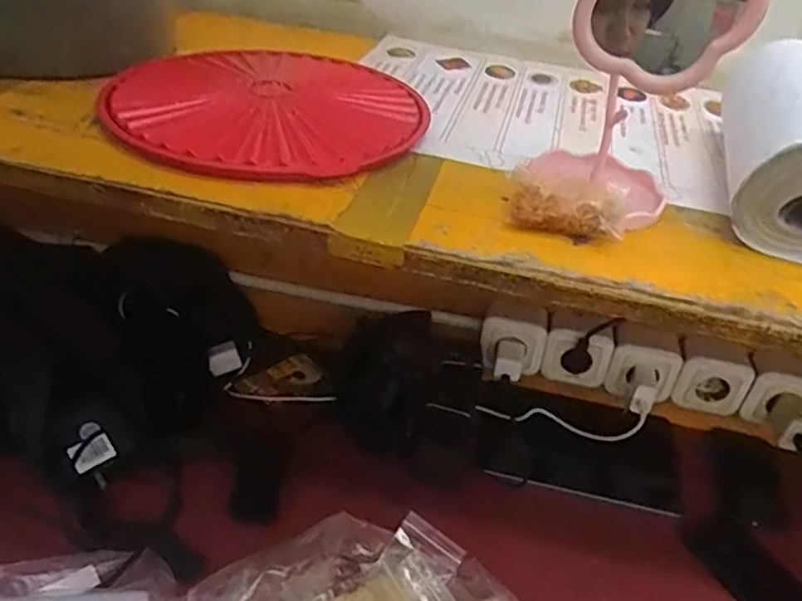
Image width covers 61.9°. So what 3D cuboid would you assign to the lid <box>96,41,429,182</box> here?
[{"bbox_3d":[-0.111,-0.168,0.547,0.240,0.020,0.295,-5,36,-16],"label":"lid"}]

